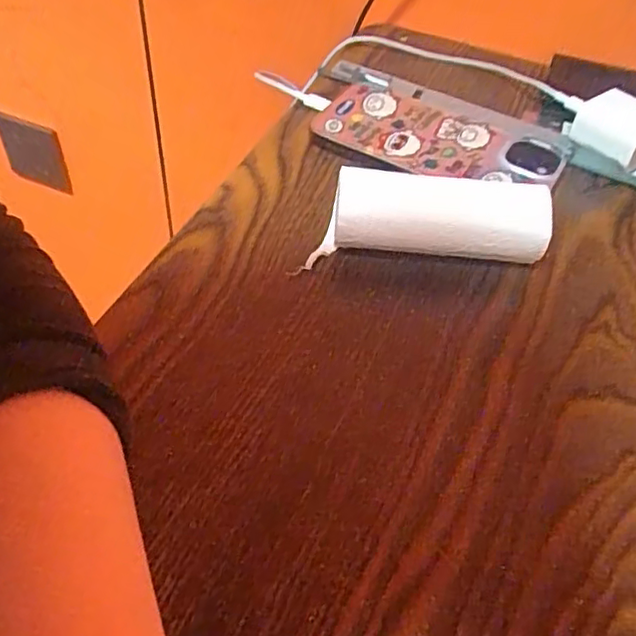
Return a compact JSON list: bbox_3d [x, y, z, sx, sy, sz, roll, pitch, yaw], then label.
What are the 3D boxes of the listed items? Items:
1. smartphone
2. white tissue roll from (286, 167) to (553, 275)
[{"bbox_3d":[0.069,-0.111,0.371,0.146,0.008,0.073,20,51,12],"label":"smartphone"},{"bbox_3d":[0.053,-0.048,0.316,0.110,0.042,0.031,2,50,-2],"label":"white tissue roll"}]

